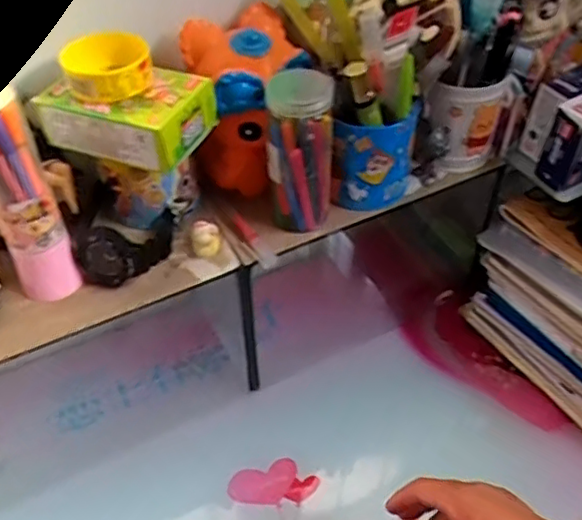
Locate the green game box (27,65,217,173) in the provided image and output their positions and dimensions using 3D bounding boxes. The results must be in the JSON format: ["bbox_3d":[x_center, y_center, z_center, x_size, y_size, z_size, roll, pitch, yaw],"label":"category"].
[{"bbox_3d":[-0.130,-0.121,0.503,0.118,0.046,0.087,17,48,18],"label":"green game box"}]

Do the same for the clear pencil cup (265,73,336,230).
[{"bbox_3d":[0.007,-0.091,0.538,0.057,0.133,0.050,-1,45,1],"label":"clear pencil cup"}]

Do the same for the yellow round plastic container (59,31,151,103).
[{"bbox_3d":[-0.143,-0.155,0.485,0.065,0.028,0.072,-15,46,-13],"label":"yellow round plastic container"}]

